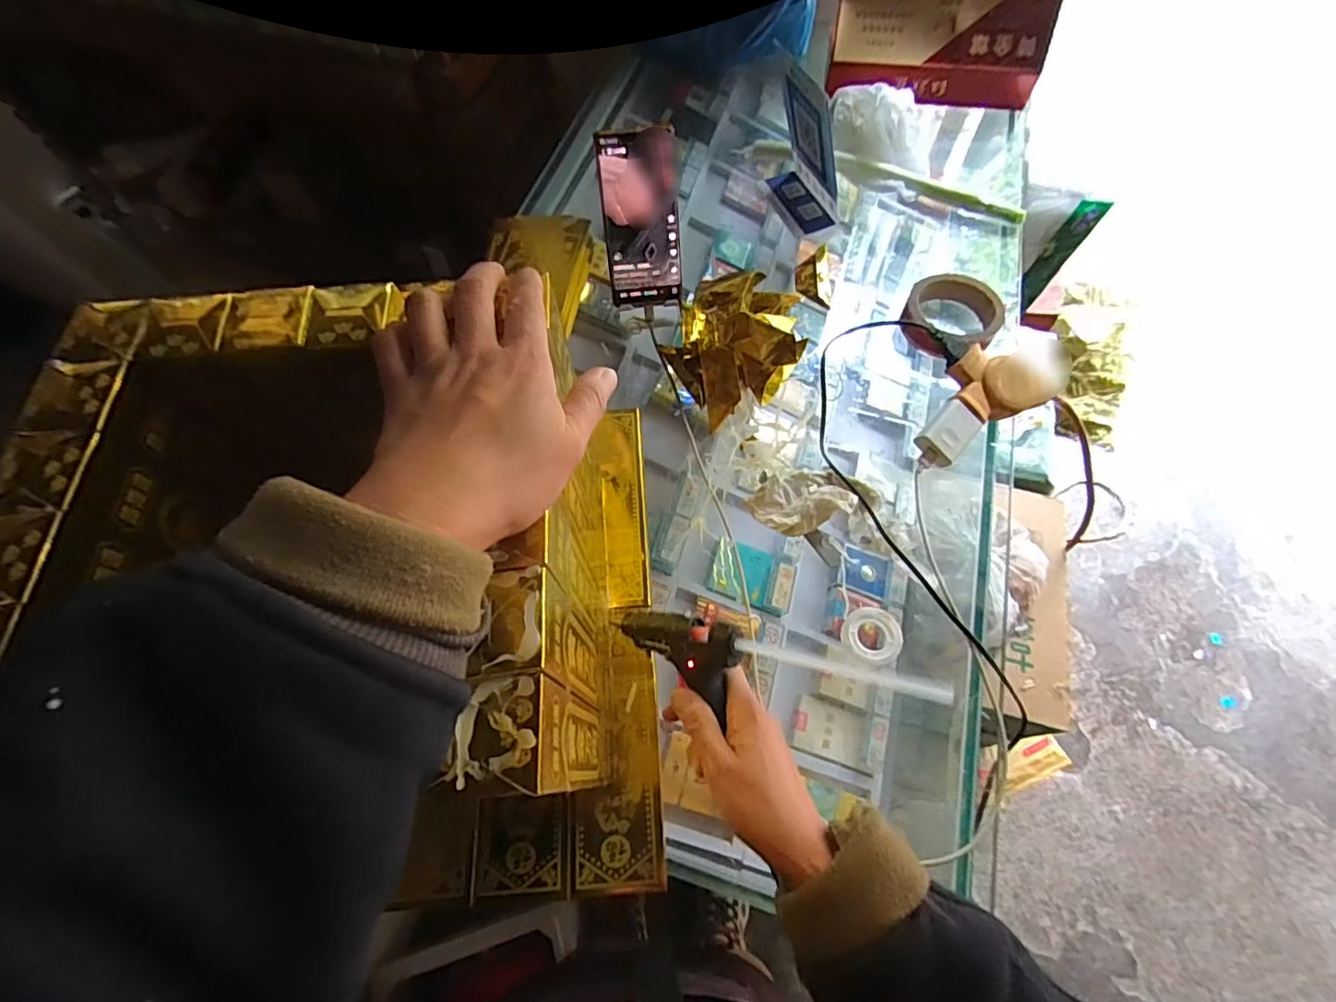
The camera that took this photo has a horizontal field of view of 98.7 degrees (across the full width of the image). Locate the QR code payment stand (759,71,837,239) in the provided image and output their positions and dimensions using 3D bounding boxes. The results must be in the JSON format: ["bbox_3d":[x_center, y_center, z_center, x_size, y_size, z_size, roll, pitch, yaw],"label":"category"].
[{"bbox_3d":[0.161,-0.413,0.677,0.054,0.157,0.117,-20,64,-8],"label":"QR code payment stand"}]

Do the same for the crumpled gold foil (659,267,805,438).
[{"bbox_3d":[0.072,-0.175,0.605,0.138,0.051,0.196,22,66,12],"label":"crumpled gold foil"}]

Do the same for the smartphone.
[{"bbox_3d":[-0.026,-0.277,0.573,0.075,0.157,0.010,-5,35,-1],"label":"smartphone"}]

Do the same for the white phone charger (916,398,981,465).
[{"bbox_3d":[0.266,-0.065,0.548,0.039,0.022,0.064,43,83,0],"label":"white phone charger"}]

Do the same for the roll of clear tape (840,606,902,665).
[{"bbox_3d":[0.173,0.115,0.487,0.045,0.018,0.048,-1,63,1],"label":"roll of clear tape"}]

